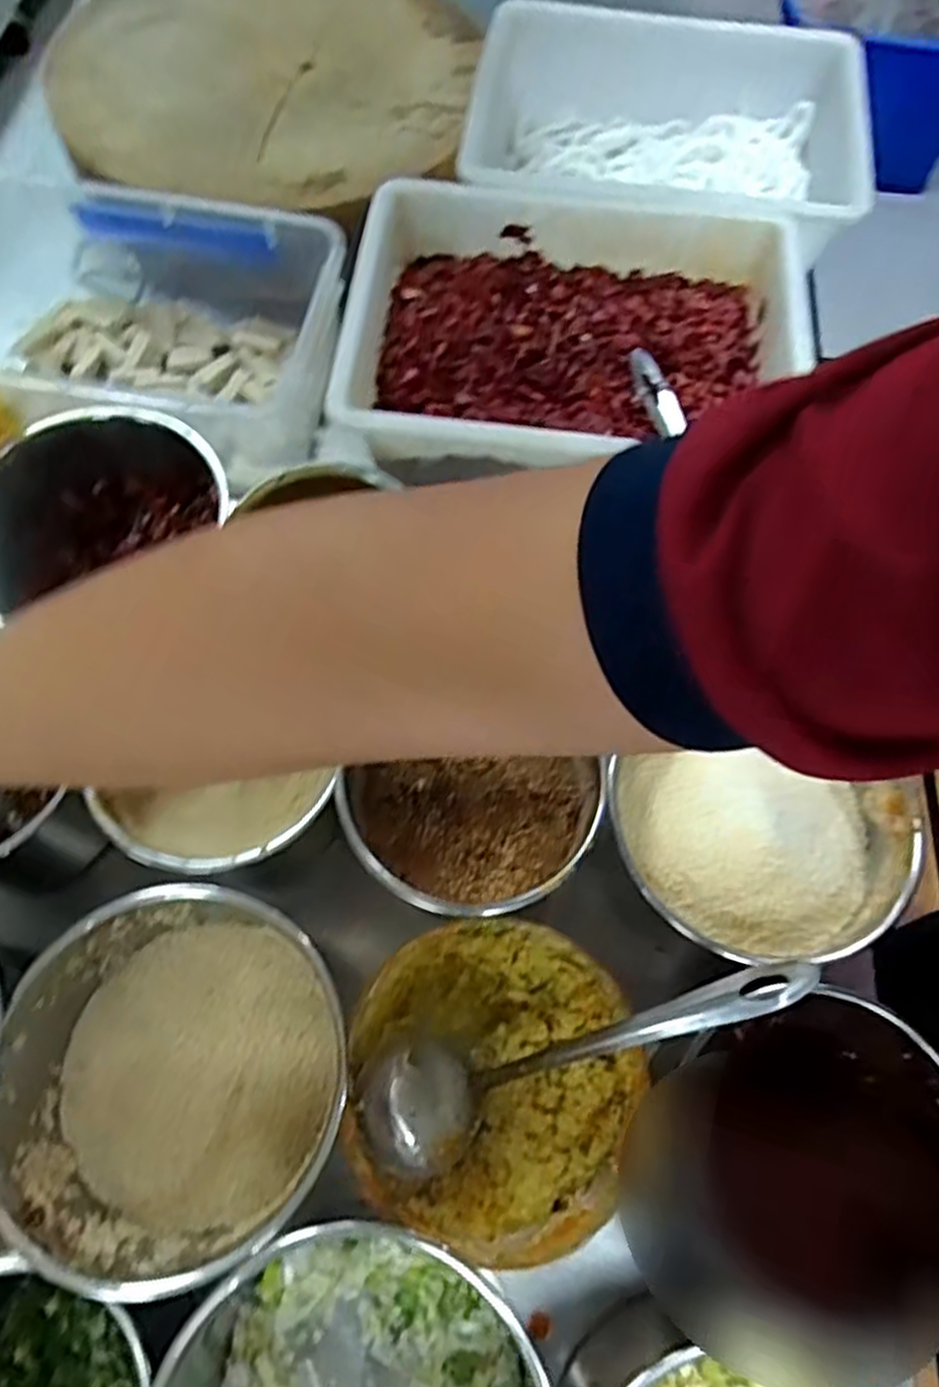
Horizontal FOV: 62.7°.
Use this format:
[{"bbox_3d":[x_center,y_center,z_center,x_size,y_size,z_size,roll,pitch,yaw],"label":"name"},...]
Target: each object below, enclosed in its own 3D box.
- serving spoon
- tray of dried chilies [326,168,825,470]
[{"bbox_3d":[0.052,0.193,0.405,0.257,0.051,0.070,-30,65,27],"label":"serving spoon"},{"bbox_3d":[0.087,-0.287,0.628,0.354,0.105,0.264,8,67,2],"label":"tray of dried chilies"}]

